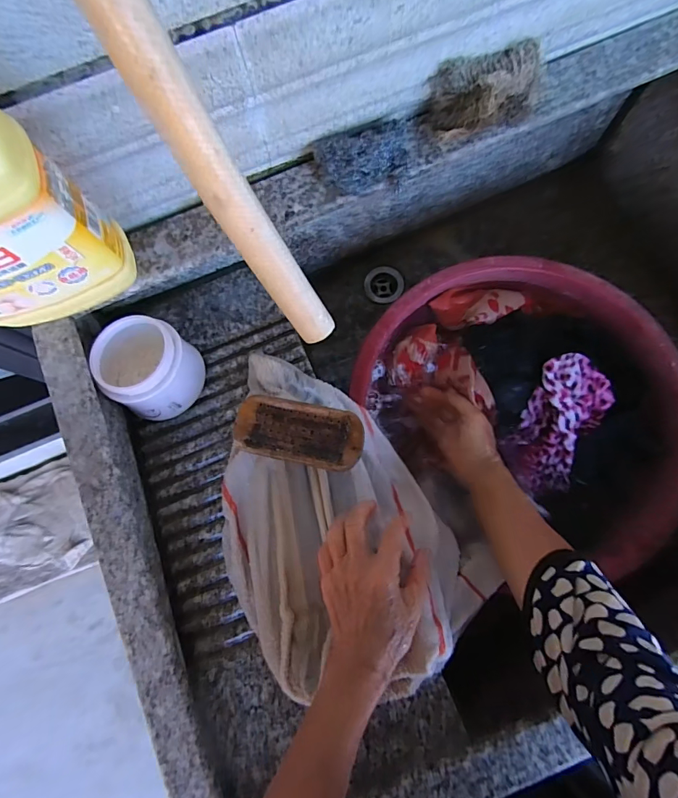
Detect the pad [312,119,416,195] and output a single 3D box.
[{"bbox_3d":[0.034,-0.247,0.425,0.106,0.033,0.056,-20,79,-3],"label":"pad"}]

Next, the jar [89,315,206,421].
[{"bbox_3d":[-0.205,-0.033,0.463,0.096,0.063,0.090,0,79,1],"label":"jar"}]

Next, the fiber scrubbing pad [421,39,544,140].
[{"bbox_3d":[0.143,-0.303,0.424,0.111,0.044,0.051,-18,79,-3],"label":"fiber scrubbing pad"}]

